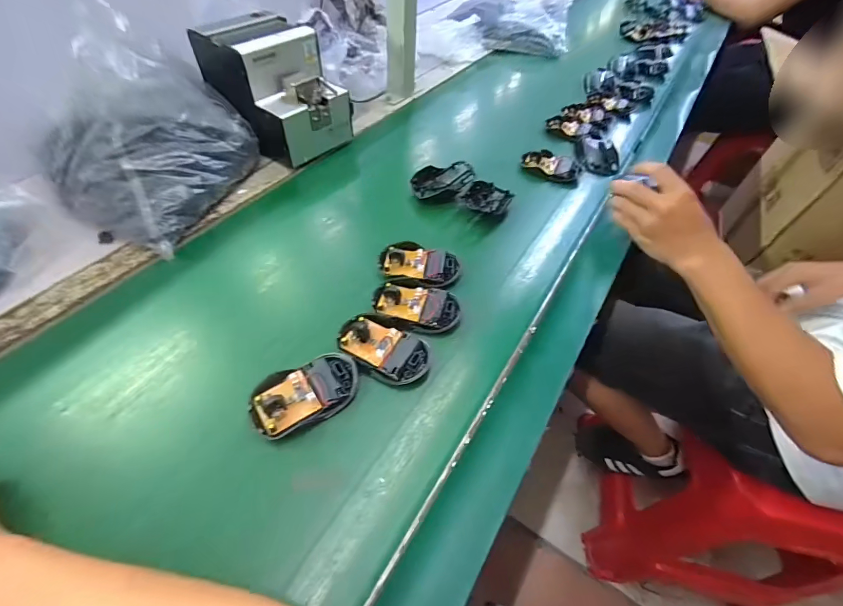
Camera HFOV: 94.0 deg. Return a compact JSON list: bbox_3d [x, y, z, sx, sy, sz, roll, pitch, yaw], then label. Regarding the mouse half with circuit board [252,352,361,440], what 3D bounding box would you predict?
[{"bbox_3d":[-0.103,0.081,0.355,0.094,0.022,0.052,-23,57,-21],"label":"mouse half with circuit board"}]

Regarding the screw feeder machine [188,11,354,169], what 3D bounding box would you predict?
[{"bbox_3d":[-0.217,-0.318,0.596,0.192,0.153,0.124,34,57,20],"label":"screw feeder machine"}]

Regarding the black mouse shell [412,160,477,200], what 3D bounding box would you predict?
[{"bbox_3d":[0.030,-0.174,0.559,0.087,0.024,0.060,-9,53,-12],"label":"black mouse shell"}]

